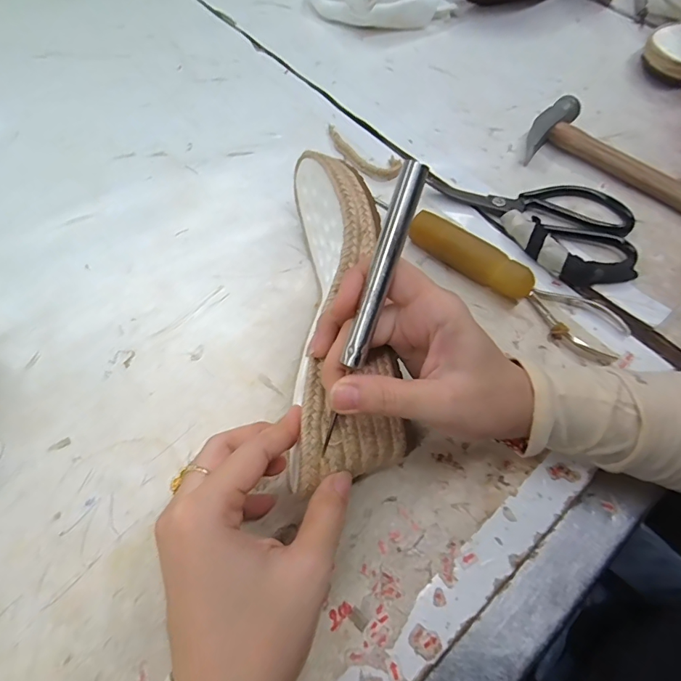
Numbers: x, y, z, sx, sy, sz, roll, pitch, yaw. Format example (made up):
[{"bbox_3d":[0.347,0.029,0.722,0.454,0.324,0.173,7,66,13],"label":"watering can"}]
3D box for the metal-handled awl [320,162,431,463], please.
[{"bbox_3d":[0.014,-0.013,0.216,0.011,0.011,0.145,19,102,10],"label":"metal-handled awl"}]

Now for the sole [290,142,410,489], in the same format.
[{"bbox_3d":[-0.002,-0.023,0.287,0.062,0.083,0.225,-4,63,-4],"label":"sole"}]

